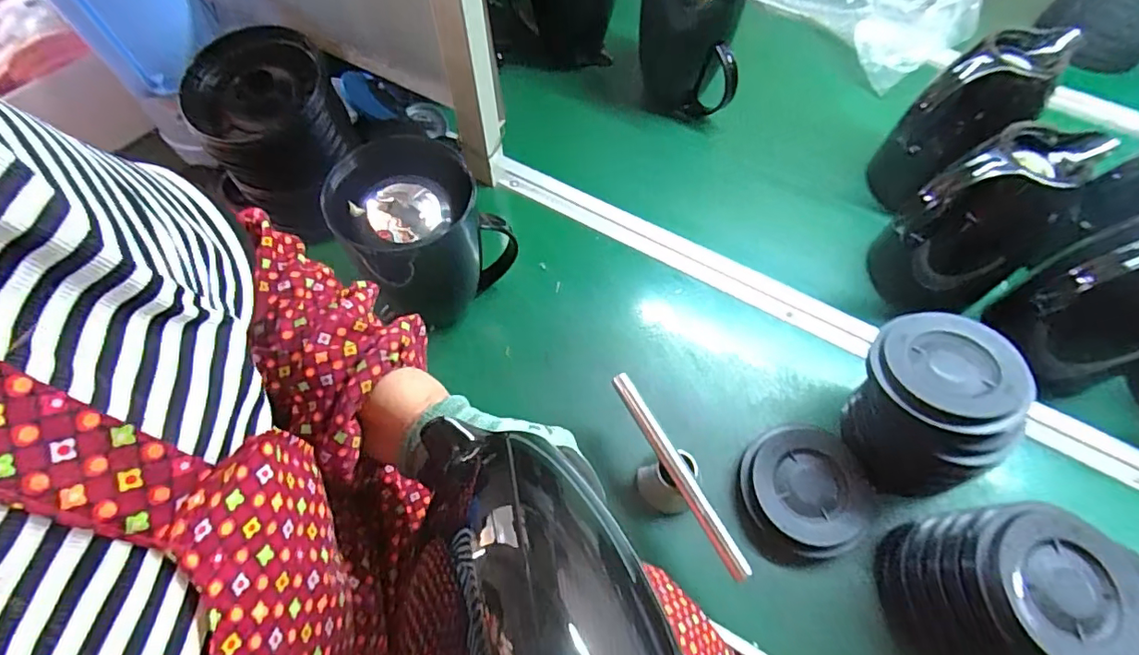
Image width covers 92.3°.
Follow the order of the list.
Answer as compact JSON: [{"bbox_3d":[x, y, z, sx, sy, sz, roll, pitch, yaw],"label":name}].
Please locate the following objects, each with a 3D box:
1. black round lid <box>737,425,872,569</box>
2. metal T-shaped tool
[{"bbox_3d":[0.226,0.158,0.522,0.121,0.025,0.120,-3,61,-2],"label":"black round lid"},{"bbox_3d":[0.094,0.139,0.508,0.043,0.065,0.195,-26,64,-14],"label":"metal T-shaped tool"}]

